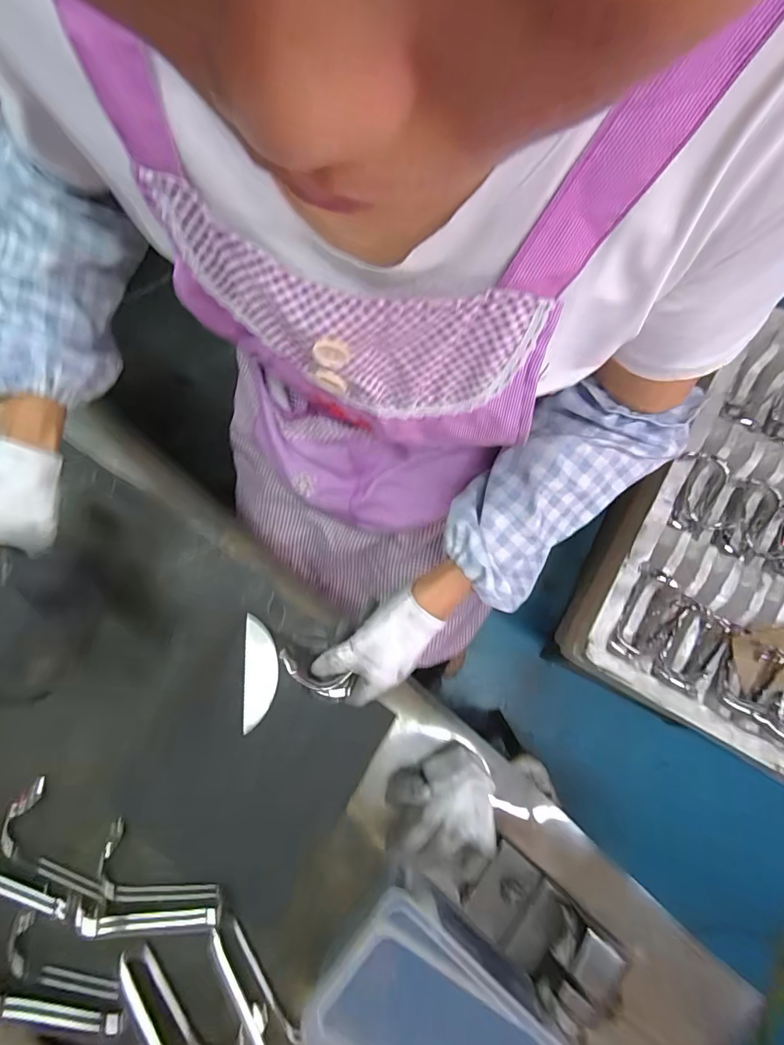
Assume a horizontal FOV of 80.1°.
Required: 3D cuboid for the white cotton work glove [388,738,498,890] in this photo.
[{"bbox_3d":[0.039,0.241,0.393,0.085,0.061,0.088,0,76,0],"label":"white cotton work glove"}]

